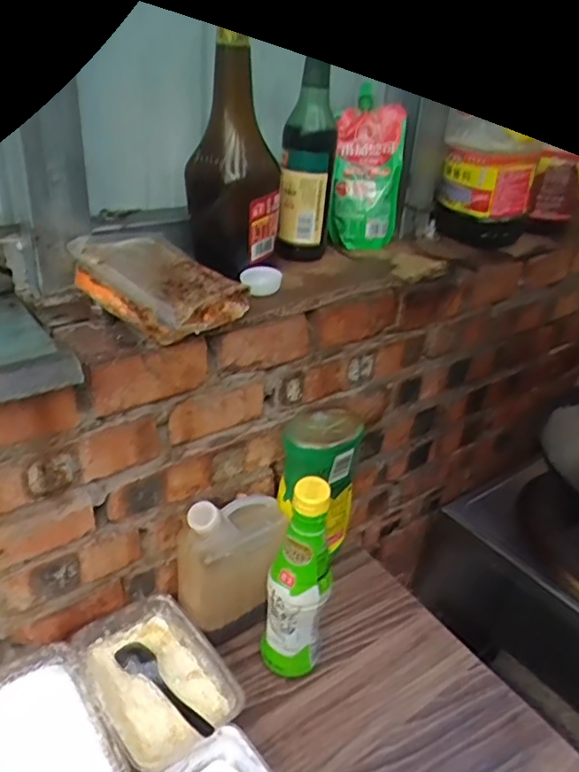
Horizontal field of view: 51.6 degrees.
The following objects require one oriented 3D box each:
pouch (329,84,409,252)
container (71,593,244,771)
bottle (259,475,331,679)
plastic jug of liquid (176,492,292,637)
[{"bbox_3d":[0.101,-0.282,0.782,0.094,0.201,0.042,5,10,-1],"label":"pouch"},{"bbox_3d":[-0.135,0.306,0.613,0.118,0.051,0.165,-18,38,-33],"label":"container"},{"bbox_3d":[0.015,0.202,0.605,0.054,0.253,0.055,21,35,23],"label":"bottle"},{"bbox_3d":[-0.059,0.186,0.649,0.111,0.157,0.076,-13,36,-27],"label":"plastic jug of liquid"}]

